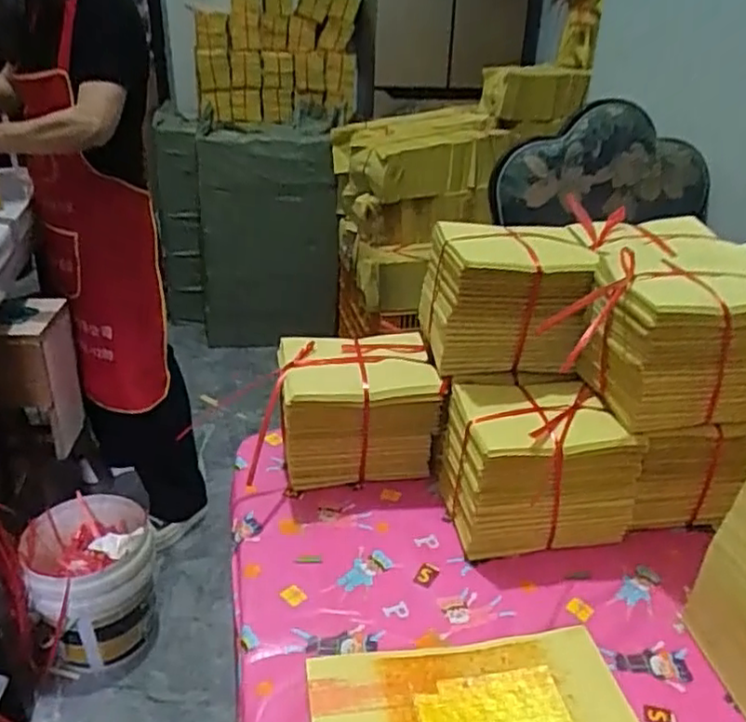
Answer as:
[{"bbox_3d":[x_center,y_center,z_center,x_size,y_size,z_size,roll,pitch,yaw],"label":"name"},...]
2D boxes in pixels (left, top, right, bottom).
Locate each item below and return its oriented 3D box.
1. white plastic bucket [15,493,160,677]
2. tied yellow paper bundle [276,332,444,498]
[{"bbox_3d":[-0.594,0.472,1.444,0.240,0.271,0.252,1,28,-1],"label":"white plastic bucket"},{"bbox_3d":[-0.022,0.061,0.751,0.174,0.138,0.099,-4,28,-10],"label":"tied yellow paper bundle"}]

